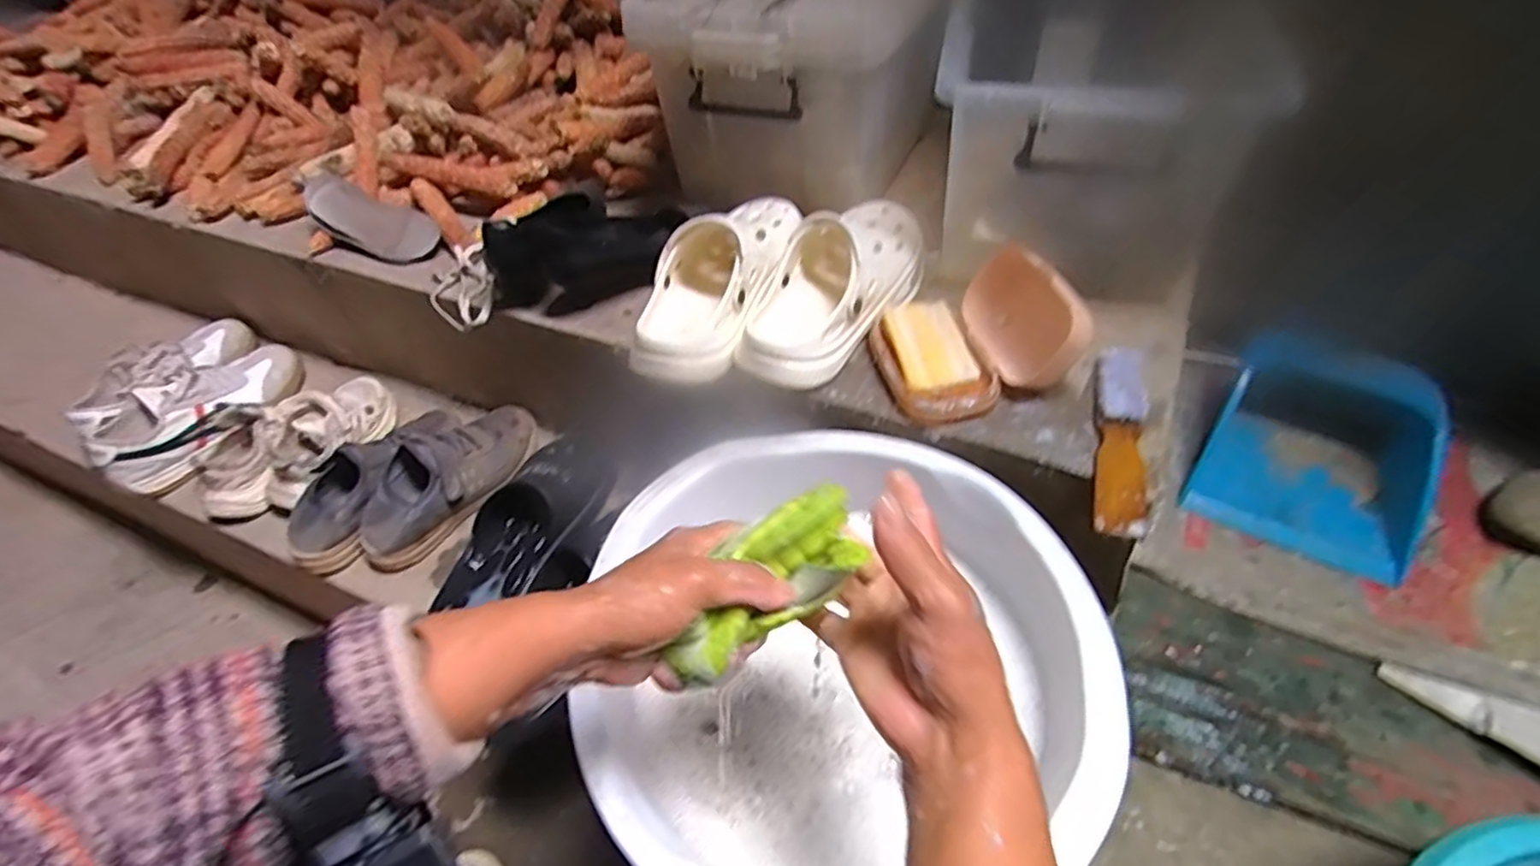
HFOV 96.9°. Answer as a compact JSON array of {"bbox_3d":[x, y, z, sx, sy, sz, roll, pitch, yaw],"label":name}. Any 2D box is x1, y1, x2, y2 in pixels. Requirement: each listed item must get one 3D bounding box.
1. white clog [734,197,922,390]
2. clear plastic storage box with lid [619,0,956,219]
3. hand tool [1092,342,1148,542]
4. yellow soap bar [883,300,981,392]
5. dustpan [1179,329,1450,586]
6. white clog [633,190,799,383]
[{"bbox_3d":[0.064,-0.154,0.692,0.109,0.086,0.265,27,55,27],"label":"white clog"},{"bbox_3d":[0.041,-0.452,0.837,0.281,0.225,0.374,15,50,18],"label":"clear plastic storage box with lid"},{"bbox_3d":[0.299,0.000,0.580,0.039,0.024,0.197,10,49,14],"label":"hand tool"},{"bbox_3d":[0.148,-0.084,0.636,0.064,0.016,0.108,-9,47,-3],"label":"yellow soap bar"},{"bbox_3d":[0.691,0.025,0.853,0.238,0.151,0.243,26,54,26],"label":"dustpan"},{"bbox_3d":[-0.055,-0.166,0.706,0.104,0.082,0.259,16,50,19],"label":"white clog"}]

